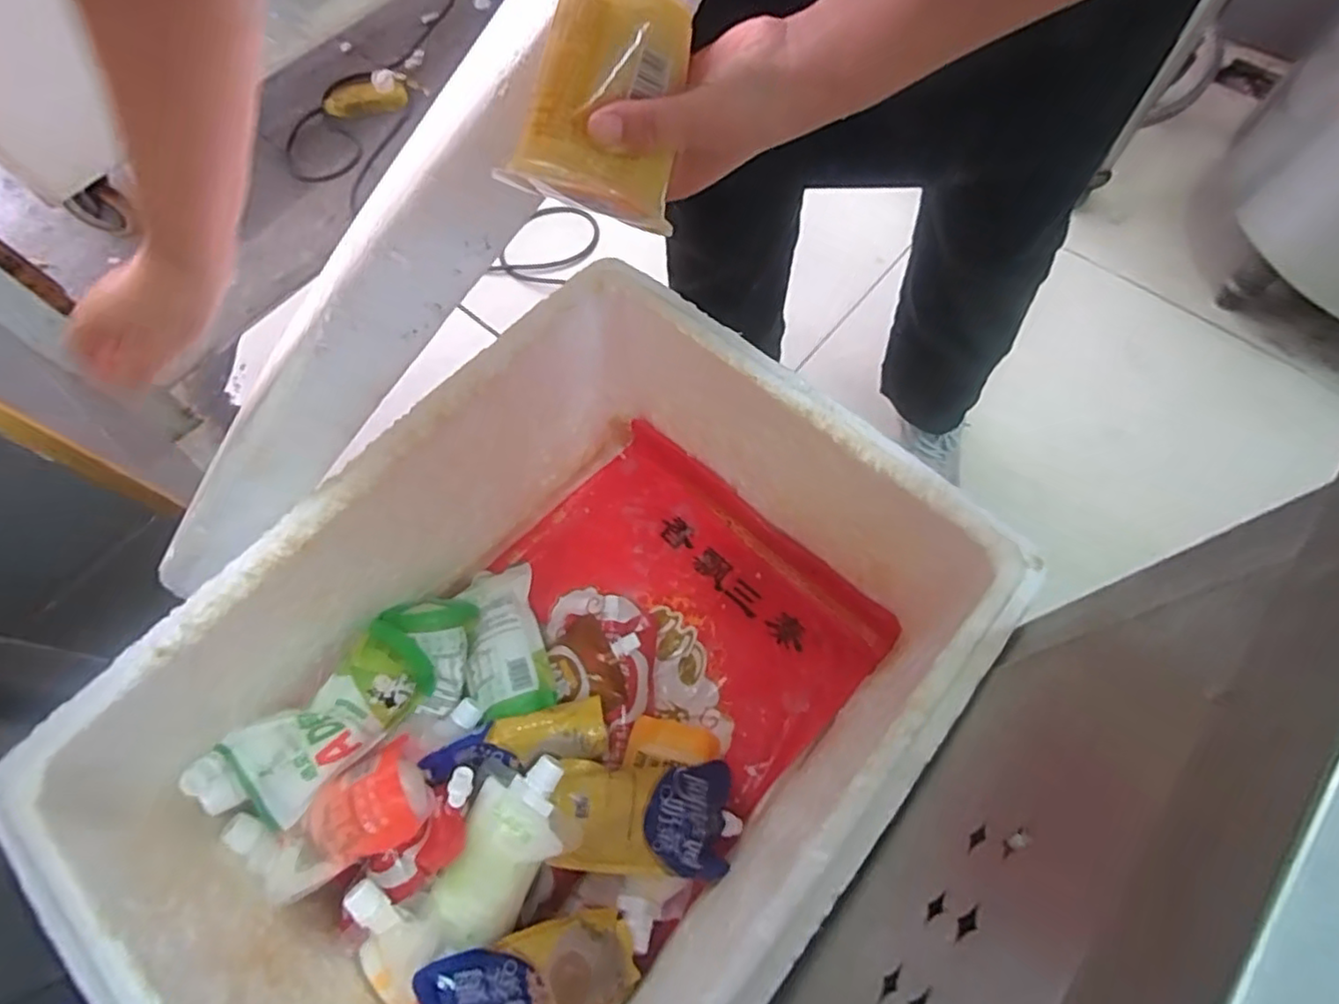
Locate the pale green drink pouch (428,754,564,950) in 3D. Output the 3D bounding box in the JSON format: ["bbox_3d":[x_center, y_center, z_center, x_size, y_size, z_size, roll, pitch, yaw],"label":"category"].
[{"bbox_3d":[-0.137,0.282,0.541,0.075,0.031,0.147,23,70,10],"label":"pale green drink pouch"}]

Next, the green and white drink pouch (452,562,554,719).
[{"bbox_3d":[-0.168,0.138,0.658,0.078,0.034,0.155,-15,68,-5],"label":"green and white drink pouch"}]

